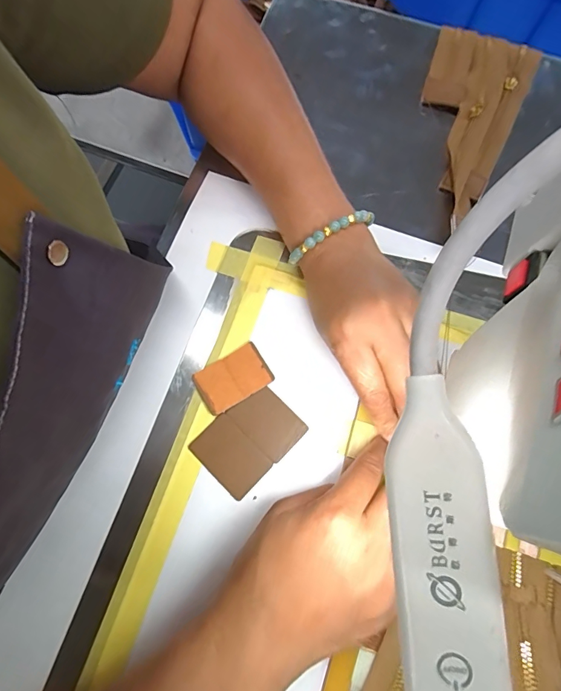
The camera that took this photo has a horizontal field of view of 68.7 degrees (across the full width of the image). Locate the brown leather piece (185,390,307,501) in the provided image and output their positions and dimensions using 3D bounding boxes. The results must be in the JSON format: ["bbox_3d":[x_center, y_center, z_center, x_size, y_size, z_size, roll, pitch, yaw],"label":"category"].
[{"bbox_3d":[-0.023,0.066,0.290,0.051,0.004,0.070,44,79,11],"label":"brown leather piece"}]

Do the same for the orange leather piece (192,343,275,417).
[{"bbox_3d":[-0.034,0.024,0.299,0.052,0.006,0.035,-32,77,-8],"label":"orange leather piece"}]

